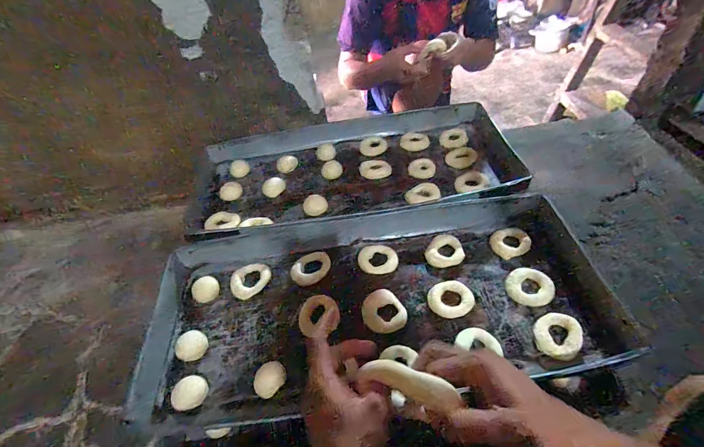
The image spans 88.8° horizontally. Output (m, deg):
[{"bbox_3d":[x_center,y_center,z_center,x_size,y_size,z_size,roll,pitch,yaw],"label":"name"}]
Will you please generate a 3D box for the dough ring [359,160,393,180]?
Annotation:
[{"bbox_3d":[0.063,-0.146,0.969,0.086,0.022,0.056,1,47,11],"label":"dough ring"}]

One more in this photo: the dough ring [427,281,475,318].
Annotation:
[{"bbox_3d":[0.186,0.143,0.678,0.081,0.014,0.069,-14,46,-3],"label":"dough ring"}]

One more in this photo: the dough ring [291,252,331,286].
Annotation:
[{"bbox_3d":[-0.085,0.097,0.762,0.085,0.026,0.061,-33,52,-23],"label":"dough ring"}]

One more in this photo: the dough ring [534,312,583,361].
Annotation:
[{"bbox_3d":[0.349,0.187,0.608,0.072,0.014,0.081,21,54,27],"label":"dough ring"}]

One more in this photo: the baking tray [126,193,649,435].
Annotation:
[{"bbox_3d":[0.030,0.133,0.700,0.840,0.095,0.453,-11,46,0],"label":"baking tray"}]

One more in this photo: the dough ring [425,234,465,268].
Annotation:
[{"bbox_3d":[0.195,0.057,0.759,0.077,0.014,0.087,-6,46,5],"label":"dough ring"}]

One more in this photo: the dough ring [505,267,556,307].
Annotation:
[{"bbox_3d":[0.337,0.118,0.681,0.081,0.012,0.082,8,49,17],"label":"dough ring"}]

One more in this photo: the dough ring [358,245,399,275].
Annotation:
[{"bbox_3d":[0.056,0.075,0.762,0.083,0.013,0.067,1,47,11],"label":"dough ring"}]

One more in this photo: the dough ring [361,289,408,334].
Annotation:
[{"bbox_3d":[0.059,0.164,0.671,0.076,0.019,0.082,-5,46,5],"label":"dough ring"}]

